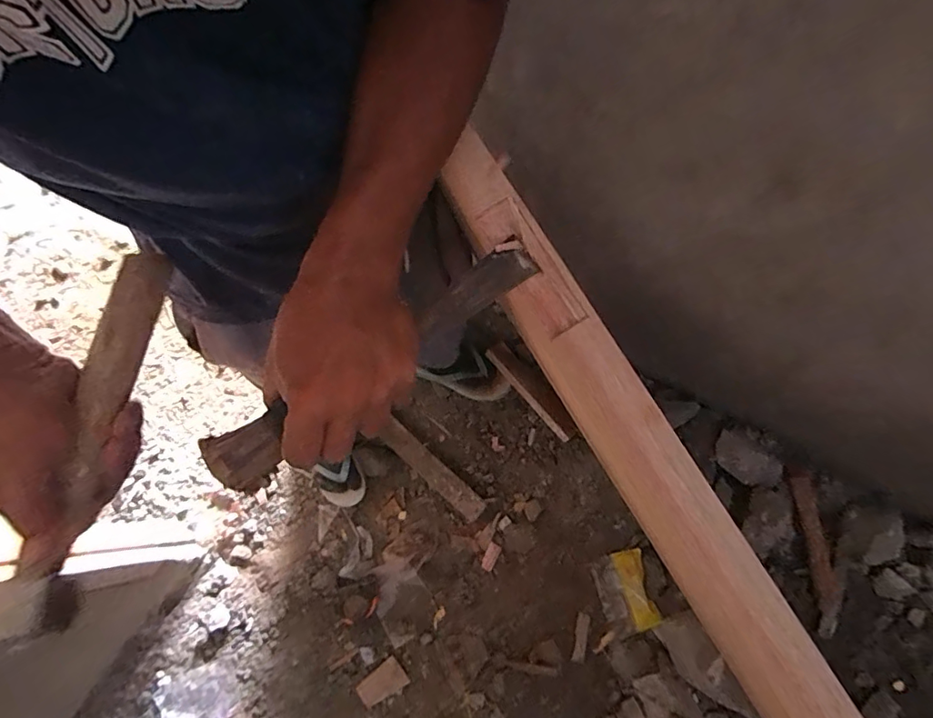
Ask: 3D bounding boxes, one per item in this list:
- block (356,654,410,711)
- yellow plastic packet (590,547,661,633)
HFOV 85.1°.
[{"bbox_3d":[-0.175,0.673,1.052,0.095,0.011,0.061,-38,76,-12],"label":"block"},{"bbox_3d":[0.335,0.494,1.078,0.105,0.029,0.155,-13,72,-5],"label":"yellow plastic packet"}]

